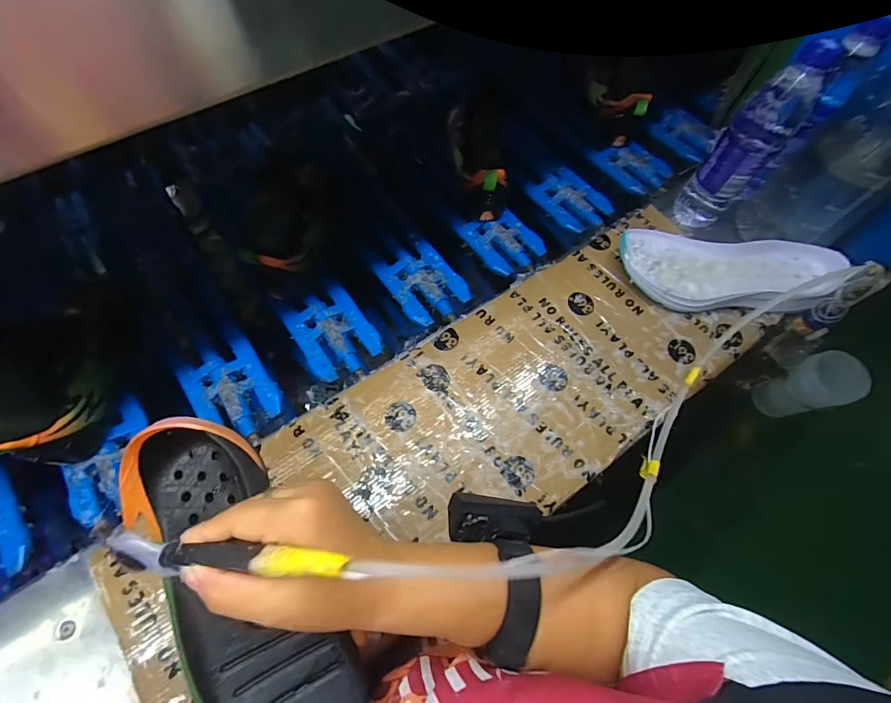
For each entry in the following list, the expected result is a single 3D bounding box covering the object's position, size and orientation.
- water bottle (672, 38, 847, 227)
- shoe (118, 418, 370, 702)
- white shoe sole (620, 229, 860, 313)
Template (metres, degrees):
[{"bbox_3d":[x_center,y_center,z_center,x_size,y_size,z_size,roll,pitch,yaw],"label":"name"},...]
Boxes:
[{"bbox_3d":[0.362,-0.248,0.499,0.067,0.210,0.051,36,68,13],"label":"water bottle"},{"bbox_3d":[-0.136,0.162,0.273,0.098,0.037,0.246,-27,79,-12],"label":"shoe"},{"bbox_3d":[0.351,-0.106,0.524,0.268,0.053,0.120,7,66,0],"label":"white shoe sole"}]

